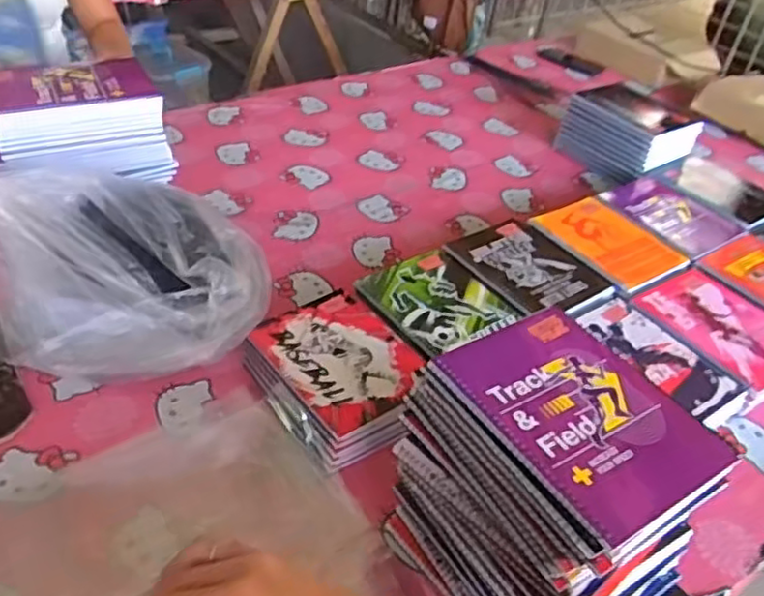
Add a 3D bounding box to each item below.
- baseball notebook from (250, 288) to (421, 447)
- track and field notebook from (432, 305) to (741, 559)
[{"bbox_3d":[-0.047,0.068,0.802,0.154,0.011,0.194,-24,49,-32],"label":"baseball notebook"},{"bbox_3d":[0.157,0.085,0.531,0.148,0.019,0.187,-20,50,-31],"label":"track and field notebook"}]

